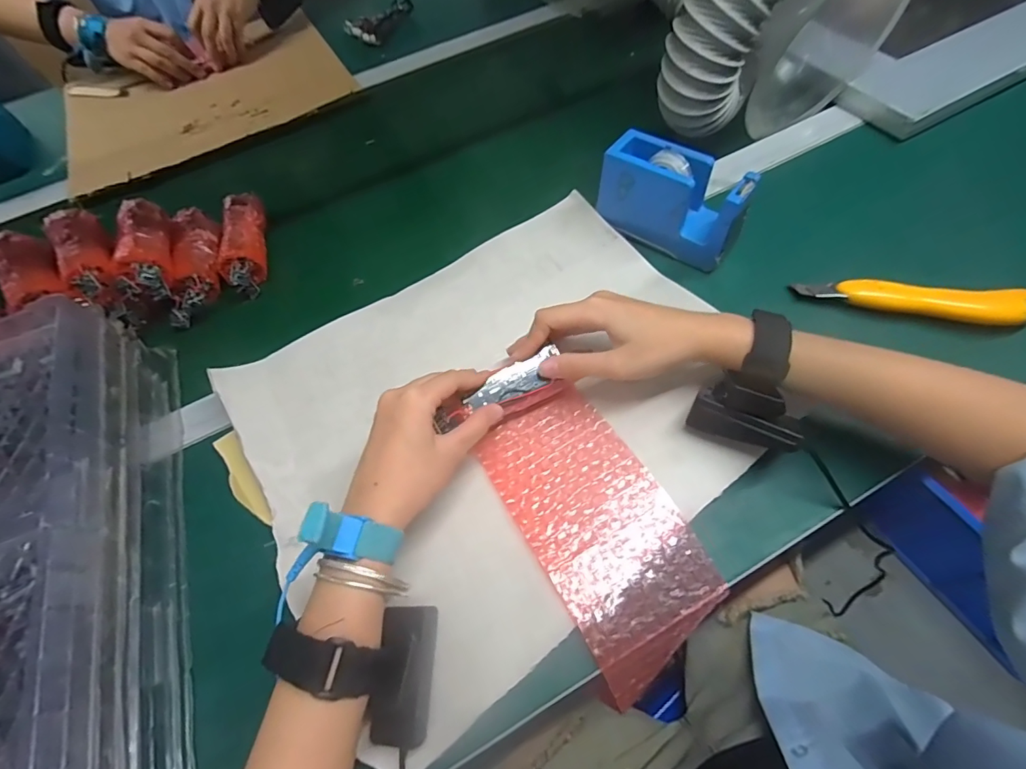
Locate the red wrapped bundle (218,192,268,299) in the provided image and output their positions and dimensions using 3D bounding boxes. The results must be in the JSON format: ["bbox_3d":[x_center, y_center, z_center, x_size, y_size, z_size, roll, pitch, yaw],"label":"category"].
[{"bbox_3d":[-0.284,-0.151,0.494,0.042,0.035,0.118,-11,73,-2],"label":"red wrapped bundle"}]

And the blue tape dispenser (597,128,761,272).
[{"bbox_3d":[0.147,-0.172,0.436,0.128,0.071,0.048,32,67,20],"label":"blue tape dispenser"}]

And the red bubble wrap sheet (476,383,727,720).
[{"bbox_3d":[0.059,0.096,0.335,0.103,0.036,0.201,-25,62,-9],"label":"red bubble wrap sheet"}]

